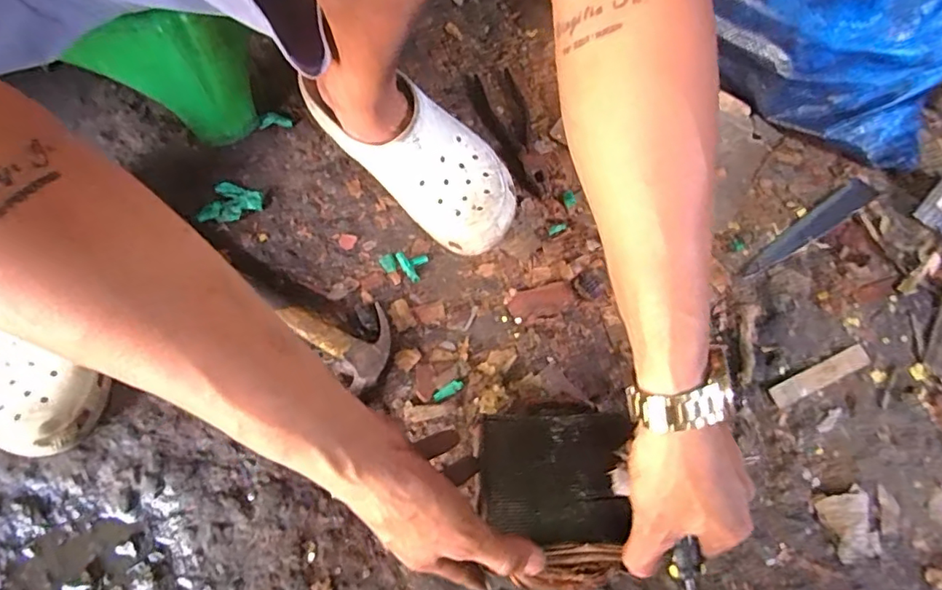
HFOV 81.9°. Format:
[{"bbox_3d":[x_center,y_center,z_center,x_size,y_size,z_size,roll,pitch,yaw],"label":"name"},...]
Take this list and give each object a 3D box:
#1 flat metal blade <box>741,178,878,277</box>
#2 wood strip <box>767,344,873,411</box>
[{"bbox_3d":[0.357,-0.070,0.573,0.189,0.005,0.029,-32,67,-15],"label":"flat metal blade"},{"bbox_3d":[0.327,0.076,0.511,0.105,0.004,0.021,-23,68,-10],"label":"wood strip"}]

